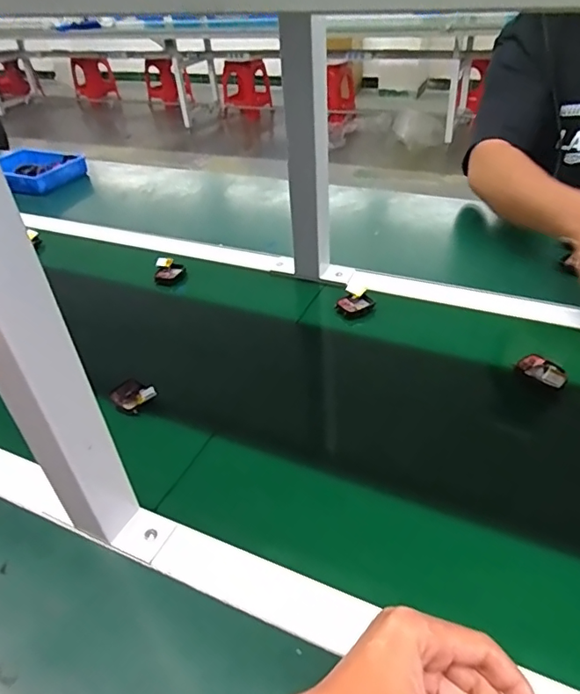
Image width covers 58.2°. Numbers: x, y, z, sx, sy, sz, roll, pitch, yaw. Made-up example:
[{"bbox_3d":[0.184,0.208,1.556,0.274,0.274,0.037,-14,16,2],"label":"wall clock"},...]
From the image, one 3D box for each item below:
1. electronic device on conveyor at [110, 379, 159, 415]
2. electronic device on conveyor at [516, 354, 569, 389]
[{"bbox_3d":[-0.170,0.052,0.564,0.047,0.014,0.037,20,44,28],"label":"electronic device on conveyor"},{"bbox_3d":[0.267,0.024,0.548,0.036,0.007,0.051,-29,44,-29],"label":"electronic device on conveyor"}]

